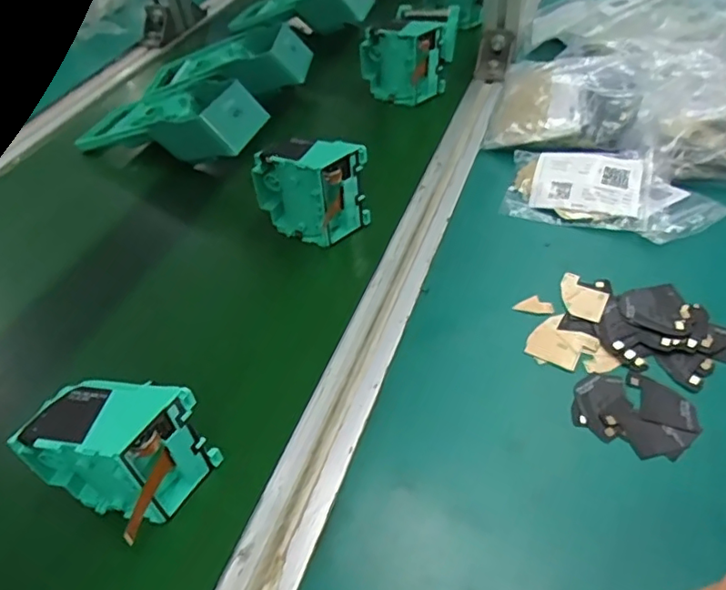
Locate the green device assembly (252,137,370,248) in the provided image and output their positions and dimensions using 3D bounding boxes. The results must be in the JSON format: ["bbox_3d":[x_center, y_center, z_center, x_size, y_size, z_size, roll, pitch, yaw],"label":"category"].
[{"bbox_3d":[-0.041,-0.081,0.430,0.080,0.075,0.042,16,49,21],"label":"green device assembly"}]

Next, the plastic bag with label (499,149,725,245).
[{"bbox_3d":[0.195,-0.082,0.438,0.153,0.023,0.082,16,49,21],"label":"plastic bag with label"}]

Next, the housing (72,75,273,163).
[{"bbox_3d":[-0.190,-0.175,0.550,0.189,0.051,0.096,12,48,18],"label":"housing"}]

